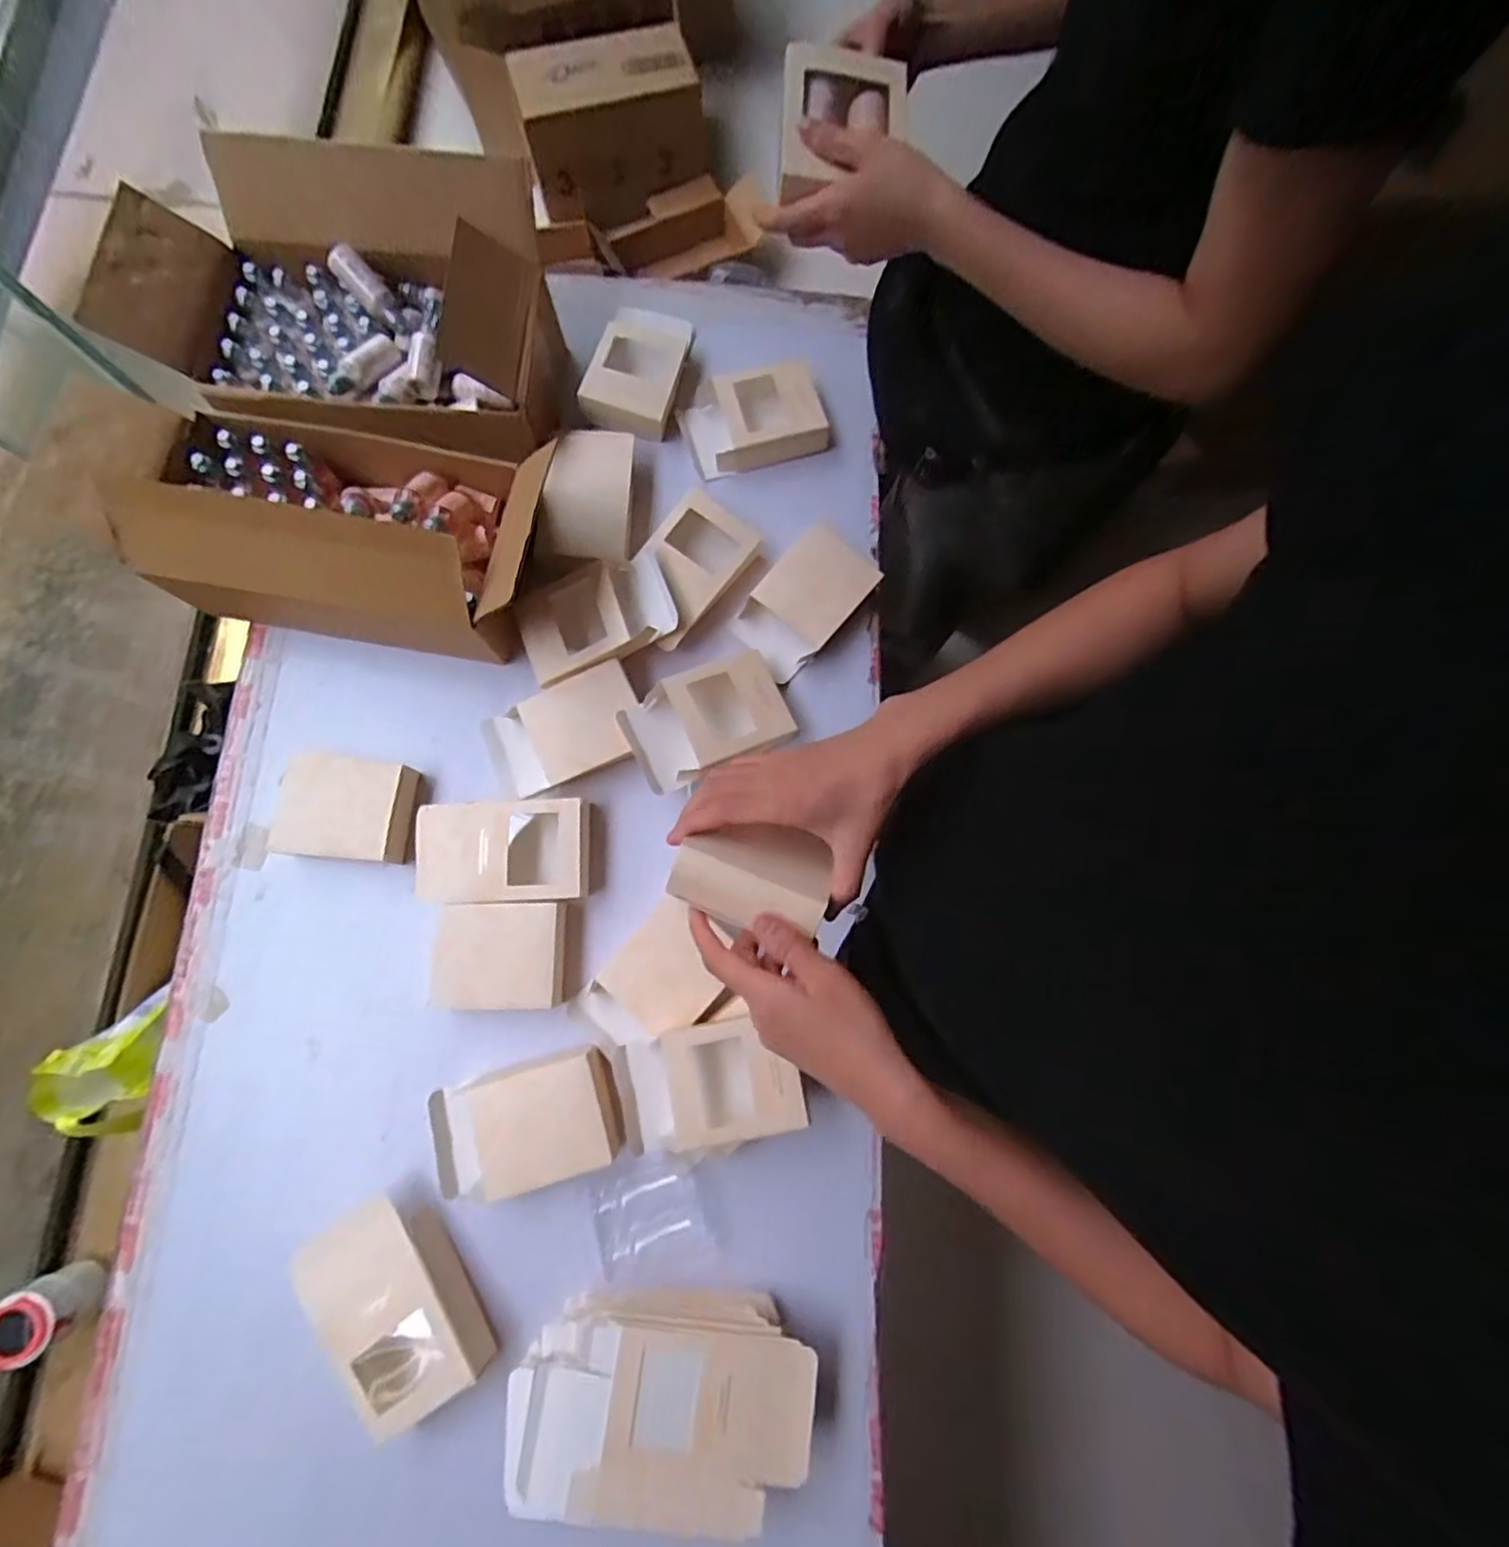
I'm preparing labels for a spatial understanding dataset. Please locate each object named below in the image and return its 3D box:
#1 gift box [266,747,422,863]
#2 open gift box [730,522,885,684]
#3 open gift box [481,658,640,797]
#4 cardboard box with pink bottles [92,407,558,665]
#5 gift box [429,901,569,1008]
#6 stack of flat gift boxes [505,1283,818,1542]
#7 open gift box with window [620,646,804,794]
[{"bbox_3d":[-0.384,0.033,0.622,0.111,0.047,0.095,10,78,0],"label":"gift box"},{"bbox_3d":[0.051,-0.175,0.670,0.150,0.036,0.094,-43,82,-9],"label":"open gift box"},{"bbox_3d":[-0.186,-0.040,0.632,0.153,0.034,0.088,-21,79,-6],"label":"open gift box"},{"bbox_3d":[-0.371,-0.232,0.609,0.365,0.134,0.177,9,78,0],"label":"cardboard box with pink bottles"},{"bbox_3d":[-0.226,0.163,0.594,0.107,0.045,0.088,0,78,-2],"label":"gift box"},{"bbox_3d":[-0.074,0.496,0.513,0.236,0.061,0.139,5,78,-1],"label":"stack of flat gift boxes"},{"bbox_3d":[-0.044,-0.050,0.630,0.154,0.043,0.098,-24,80,-6],"label":"open gift box with window"}]

